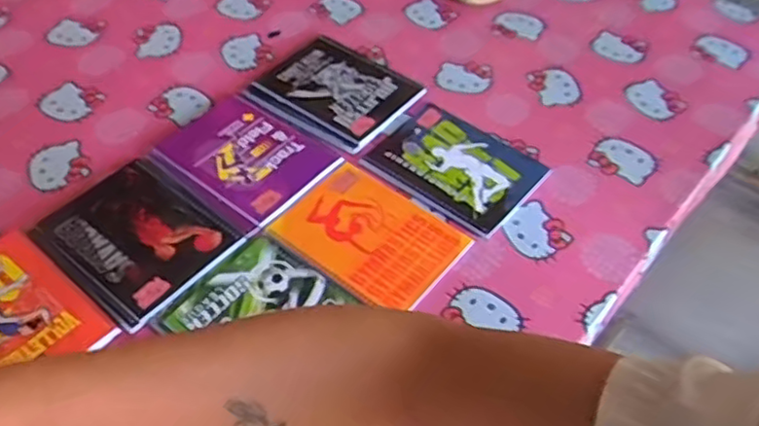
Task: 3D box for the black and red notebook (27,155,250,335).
[{"bbox_3d":[-0.278,0.024,0.775,0.196,0.017,0.167,34,57,25],"label":"black and red notebook"}]

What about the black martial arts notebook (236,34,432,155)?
[{"bbox_3d":[-0.064,-0.174,0.946,0.207,0.014,0.177,32,56,23],"label":"black martial arts notebook"}]

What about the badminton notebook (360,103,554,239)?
[{"bbox_3d":[0.102,-0.064,0.862,0.190,0.011,0.158,33,56,24],"label":"badminton notebook"}]

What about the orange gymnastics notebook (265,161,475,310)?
[{"bbox_3d":[-0.009,0.025,0.781,0.191,0.013,0.145,30,55,22],"label":"orange gymnastics notebook"}]

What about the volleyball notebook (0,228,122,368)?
[{"bbox_3d":[-0.395,0.110,0.704,0.197,0.016,0.146,33,56,24],"label":"volleyball notebook"}]

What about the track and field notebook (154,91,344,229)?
[{"bbox_3d":[-0.170,-0.079,0.868,0.209,0.012,0.152,33,56,24],"label":"track and field notebook"}]

